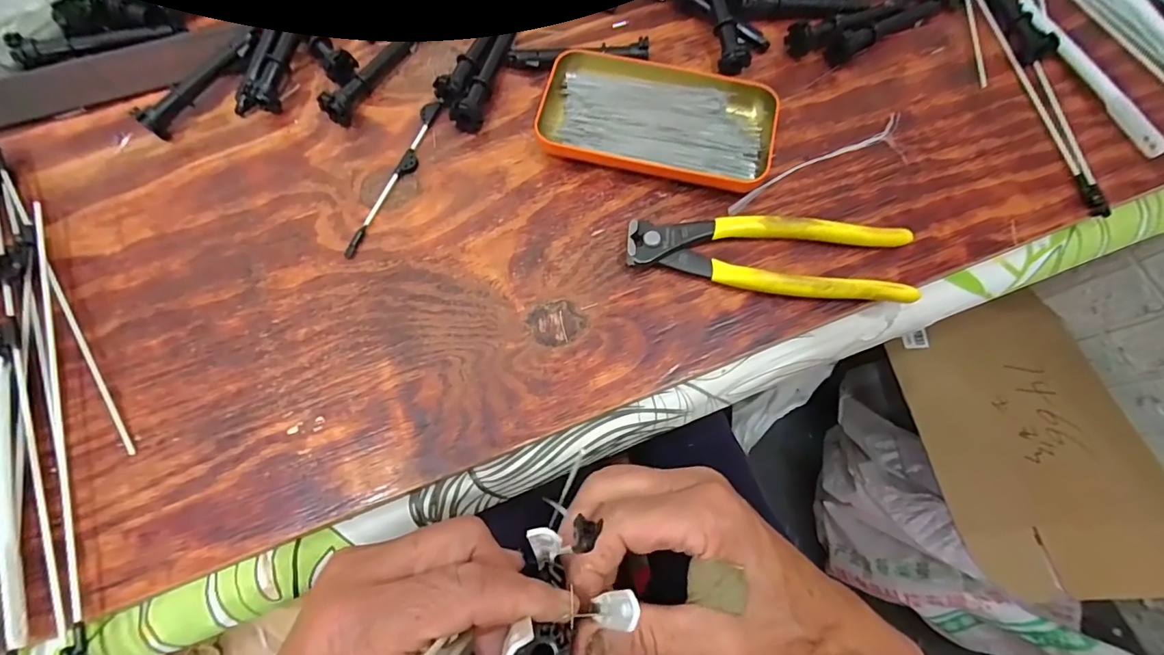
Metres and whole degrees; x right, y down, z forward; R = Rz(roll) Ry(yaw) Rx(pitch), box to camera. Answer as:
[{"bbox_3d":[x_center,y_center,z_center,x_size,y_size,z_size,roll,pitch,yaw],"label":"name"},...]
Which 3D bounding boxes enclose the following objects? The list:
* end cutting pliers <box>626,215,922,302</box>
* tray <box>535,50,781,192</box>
[{"bbox_3d":[0.109,-0.042,0.293,0.163,0.017,0.047,7,73,2],"label":"end cutting pliers"},{"bbox_3d":[0.048,-0.137,0.322,0.147,0.019,0.083,15,73,4],"label":"tray"}]

